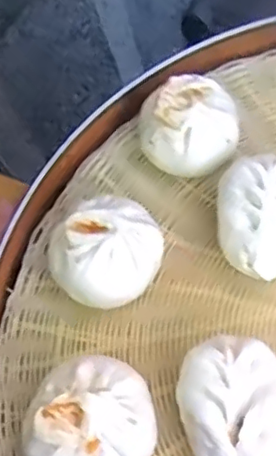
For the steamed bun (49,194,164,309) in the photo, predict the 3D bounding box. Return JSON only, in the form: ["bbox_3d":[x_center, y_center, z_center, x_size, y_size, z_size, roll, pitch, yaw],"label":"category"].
[{"bbox_3d":[-0.022,0.013,0.390,0.072,0.038,0.072,-37,71,-11],"label":"steamed bun"}]

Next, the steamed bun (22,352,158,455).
[{"bbox_3d":[-0.027,0.112,0.344,0.073,0.042,0.077,6,69,6],"label":"steamed bun"}]

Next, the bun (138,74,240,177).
[{"bbox_3d":[0.035,-0.069,0.422,0.064,0.041,0.062,-1,68,3],"label":"bun"}]

